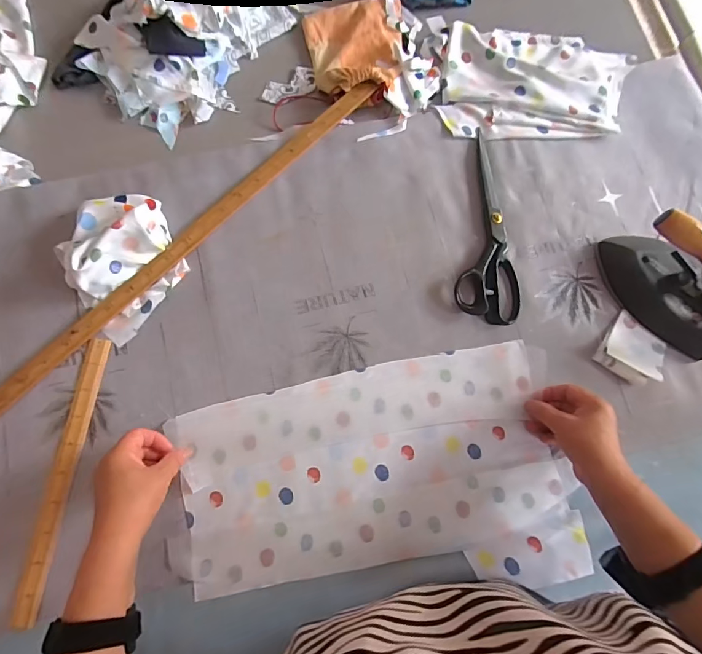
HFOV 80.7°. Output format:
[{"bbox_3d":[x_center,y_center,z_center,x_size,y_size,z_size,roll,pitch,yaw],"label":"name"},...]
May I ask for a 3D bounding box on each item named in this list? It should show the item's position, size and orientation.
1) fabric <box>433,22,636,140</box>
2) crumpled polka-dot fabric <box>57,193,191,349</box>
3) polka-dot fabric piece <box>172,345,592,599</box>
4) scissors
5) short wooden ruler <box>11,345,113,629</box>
[{"bbox_3d":[0.300,-0.391,0.651,0.301,0.016,0.215,4,77,-1],"label":"fabric"},{"bbox_3d":[-0.302,-0.087,0.539,0.140,0.055,0.180,-25,79,-7],"label":"crumpled polka-dot fabric"},{"bbox_3d":[0.033,0.190,0.516,0.478,0.013,0.275,-9,77,-4],"label":"polka-dot fabric piece"},{"bbox_3d":[0.207,-0.146,0.592,0.091,0.016,0.287,10,77,1],"label":"scissors"},{"bbox_3d":[-0.354,0.179,0.507,0.030,0.008,0.330,8,77,0],"label":"short wooden ruler"}]

